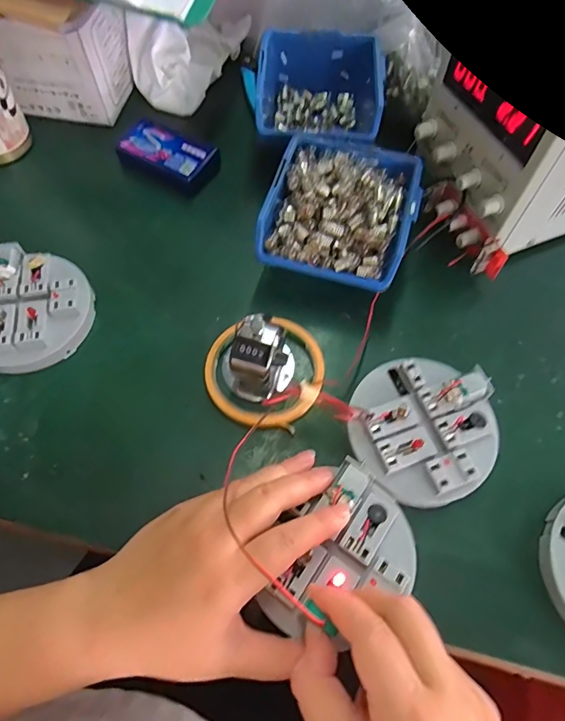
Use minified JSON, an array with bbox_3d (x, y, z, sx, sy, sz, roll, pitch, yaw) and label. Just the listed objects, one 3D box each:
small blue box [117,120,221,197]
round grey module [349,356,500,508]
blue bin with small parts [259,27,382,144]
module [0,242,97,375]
[{"bbox_3d":[-0.111,-0.196,0.441,0.087,0.027,0.050,24,67,11],"label":"small blue box"},{"bbox_3d":[0.100,0.050,0.324,0.099,0.032,0.100,0,65,0],"label":"round grey module"},{"bbox_3d":[0.035,-0.246,0.434,0.113,0.052,0.133,1,65,1],"label":"blue bin with small parts"},{"bbox_3d":[-0.205,-0.041,0.359,0.095,0.030,0.099,0,65,0],"label":"module"}]

